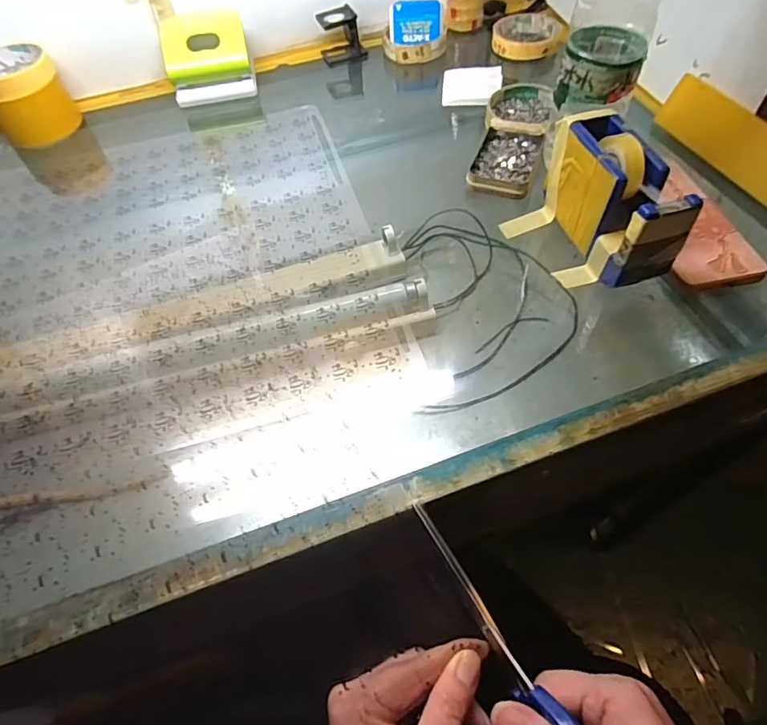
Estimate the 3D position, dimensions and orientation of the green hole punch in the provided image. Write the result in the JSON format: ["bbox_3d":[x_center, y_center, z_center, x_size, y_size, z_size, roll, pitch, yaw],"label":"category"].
[{"bbox_3d":[-0.214,-0.372,0.603,0.100,0.077,0.056,-12,55,-4],"label":"green hole punch"}]

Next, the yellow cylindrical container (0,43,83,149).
[{"bbox_3d":[-0.421,-0.314,0.578,0.086,0.078,0.086,-2,55,3],"label":"yellow cylindrical container"}]

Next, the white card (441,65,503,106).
[{"bbox_3d":[0.106,-0.333,0.588,0.069,0.009,0.075,4,56,8],"label":"white card"}]

